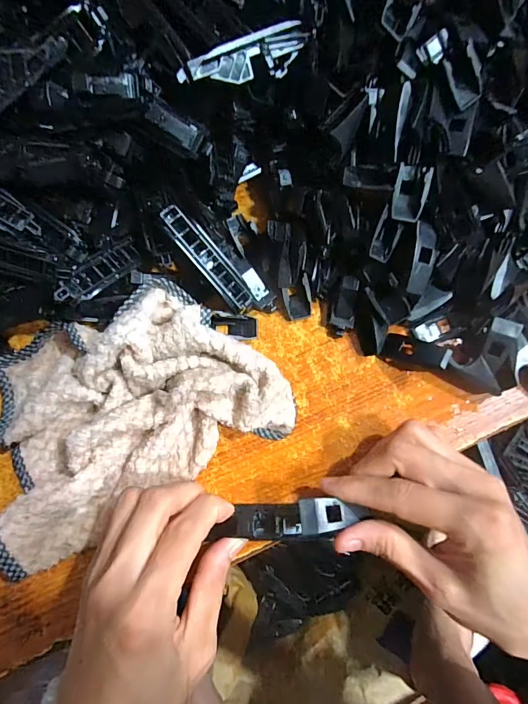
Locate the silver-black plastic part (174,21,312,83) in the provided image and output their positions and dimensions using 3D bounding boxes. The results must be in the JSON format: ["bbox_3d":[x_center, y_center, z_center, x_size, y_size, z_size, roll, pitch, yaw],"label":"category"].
[{"bbox_3d":[-0.008,-0.153,0.204,0.073,0.021,0.013,-29,77,-7],"label":"silver-black plastic part"}]

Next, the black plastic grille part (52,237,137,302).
[{"bbox_3d":[-0.099,-0.049,0.236,0.017,0.005,0.064,58,42,-24],"label":"black plastic grille part"}]

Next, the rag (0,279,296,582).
[{"bbox_3d":[-0.084,0.027,0.230,0.172,0.035,0.125,-28,77,-7],"label":"rag"}]

